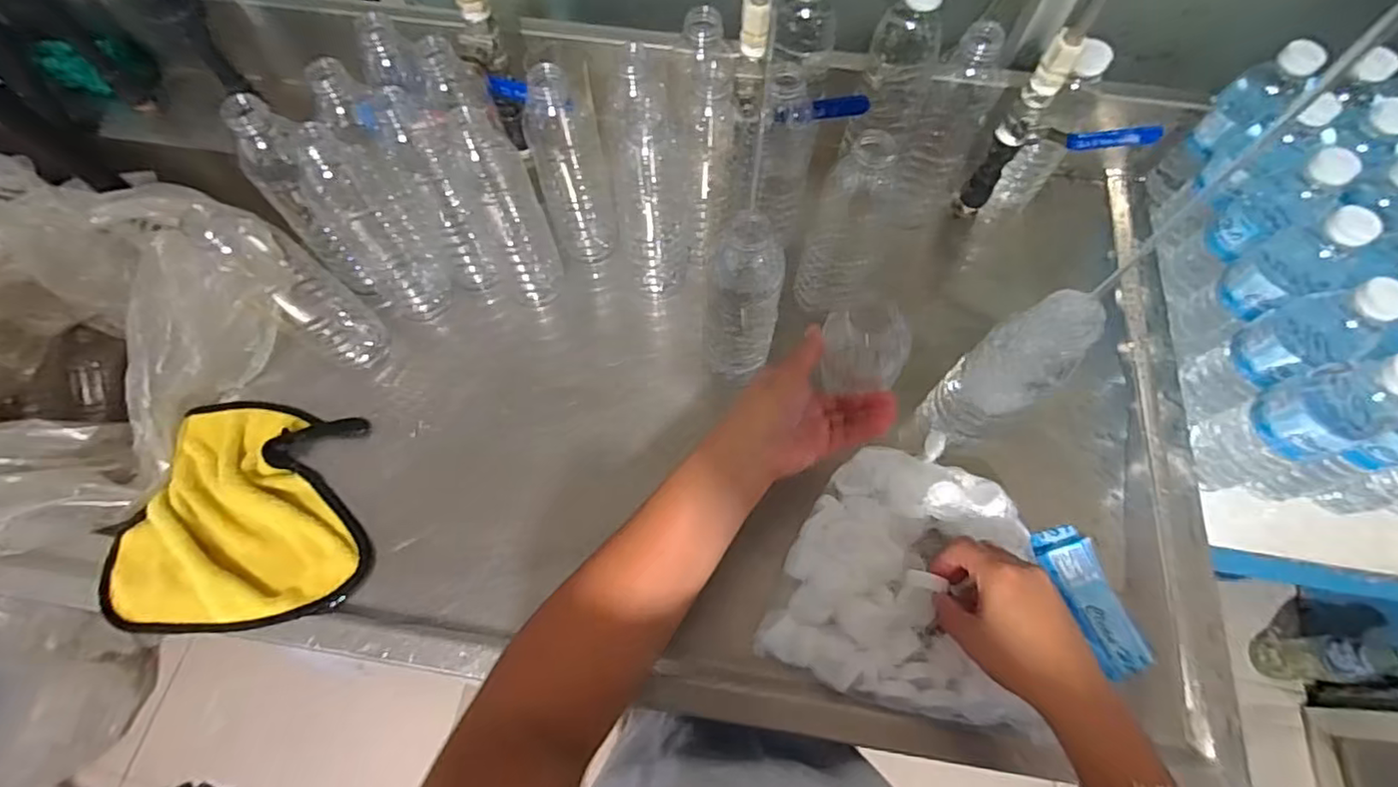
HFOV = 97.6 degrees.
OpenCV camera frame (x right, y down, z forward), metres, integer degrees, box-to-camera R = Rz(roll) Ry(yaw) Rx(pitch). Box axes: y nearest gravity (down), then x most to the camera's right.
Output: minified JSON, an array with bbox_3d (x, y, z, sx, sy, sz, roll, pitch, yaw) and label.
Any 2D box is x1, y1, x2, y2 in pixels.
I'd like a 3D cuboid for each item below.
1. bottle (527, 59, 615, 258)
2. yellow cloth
[{"bbox_3d":[-0.116,-0.207,0.563,0.055,0.216,0.053,-16,67,-7],"label":"bottle"},{"bbox_3d":[-0.393,0.101,0.531,0.203,0.019,0.193,1,66,0],"label":"yellow cloth"}]

